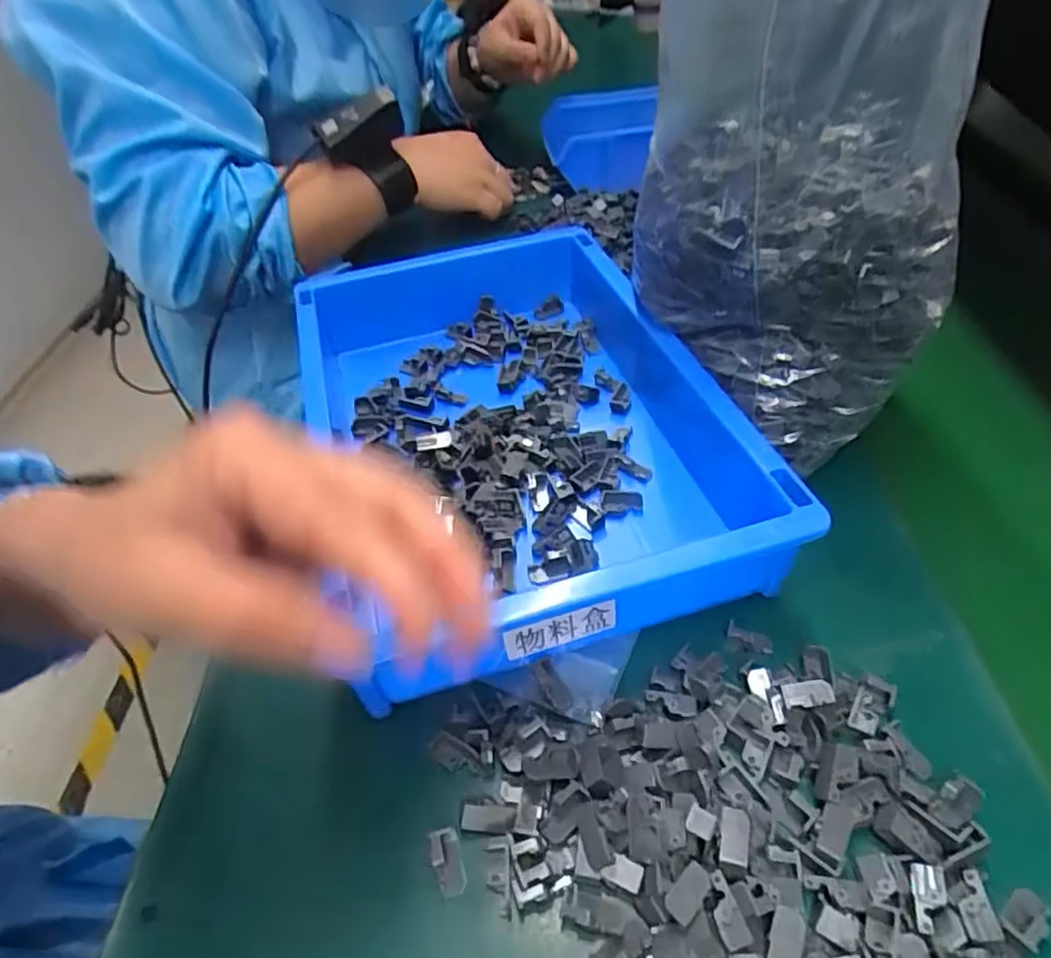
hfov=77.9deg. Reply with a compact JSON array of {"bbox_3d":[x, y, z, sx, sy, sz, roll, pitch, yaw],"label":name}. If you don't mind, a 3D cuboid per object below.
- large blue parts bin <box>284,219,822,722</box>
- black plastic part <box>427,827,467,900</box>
[{"bbox_3d":[-0.008,-0.040,0.374,0.216,0.064,0.313,-10,46,-7],"label":"large blue parts bin"},{"bbox_3d":[-0.030,0.146,0.247,0.011,0.011,0.021,-13,47,-10],"label":"black plastic part"}]

